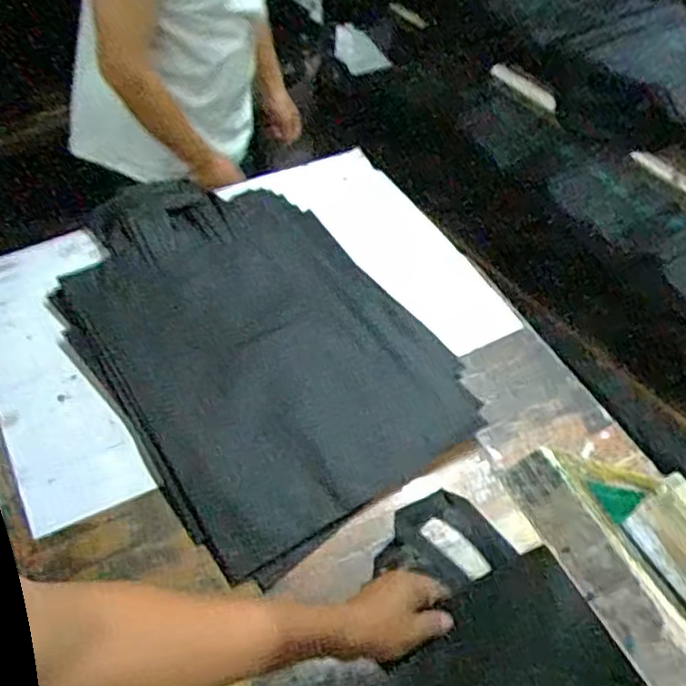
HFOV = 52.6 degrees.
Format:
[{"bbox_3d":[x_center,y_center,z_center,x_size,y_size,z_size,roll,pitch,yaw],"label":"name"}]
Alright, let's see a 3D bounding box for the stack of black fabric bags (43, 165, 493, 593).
[{"bbox_3d":[-0.137,-0.026,0.941,0.403,0.058,0.603,-32,68,-22],"label":"stack of black fabric bags"}]

